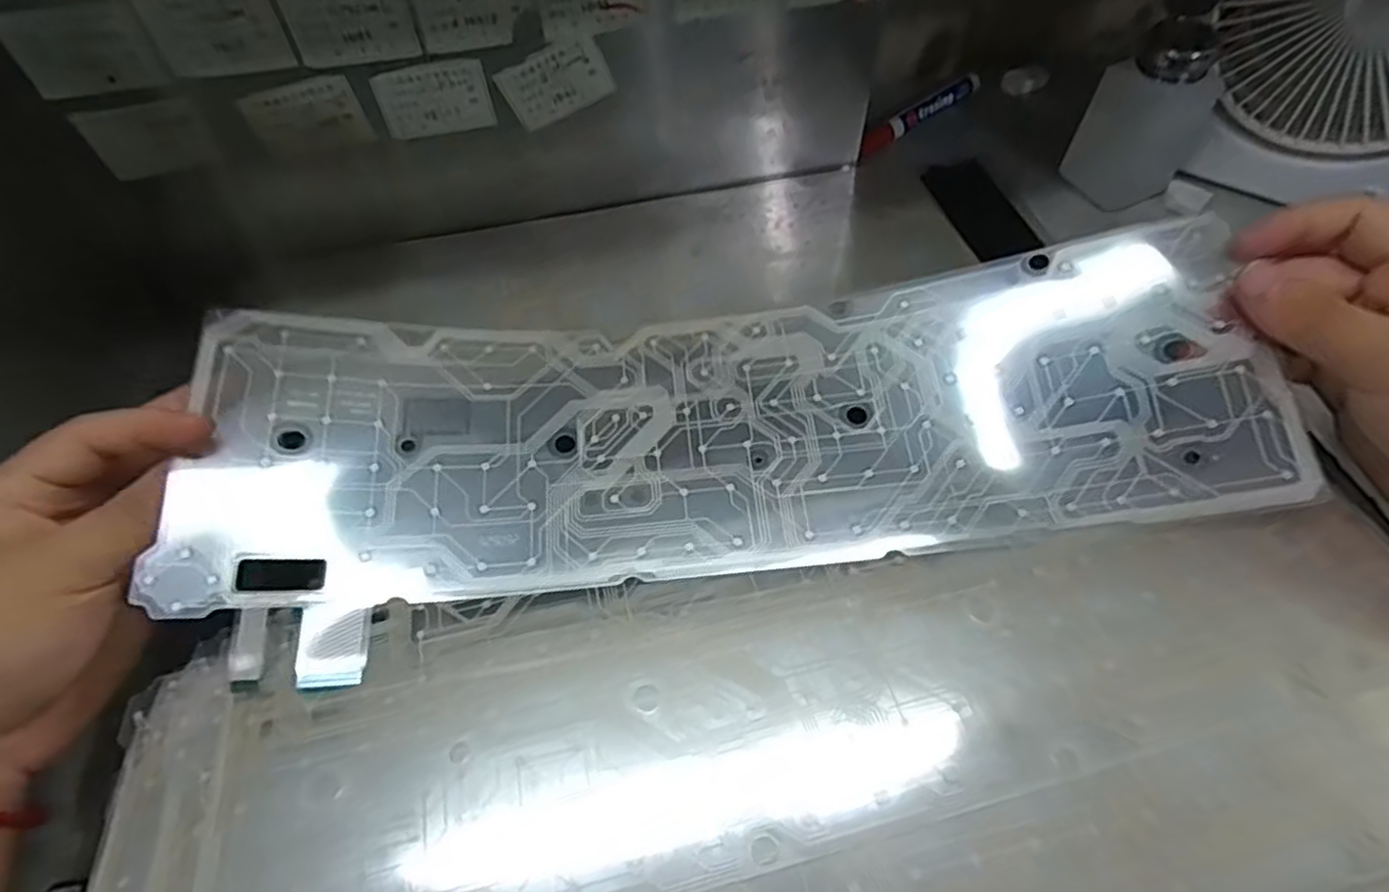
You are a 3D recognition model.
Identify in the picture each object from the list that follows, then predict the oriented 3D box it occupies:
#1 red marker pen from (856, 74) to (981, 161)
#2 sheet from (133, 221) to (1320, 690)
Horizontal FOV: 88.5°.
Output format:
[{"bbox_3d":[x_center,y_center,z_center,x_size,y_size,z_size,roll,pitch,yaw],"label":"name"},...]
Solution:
[{"bbox_3d":[0.162,-0.241,0.522,0.142,0.016,0.014,-39,63,-22],"label":"red marker pen"},{"bbox_3d":[0.015,-0.012,0.287,0.408,0.044,0.138,-7,56,-1],"label":"sheet"}]

